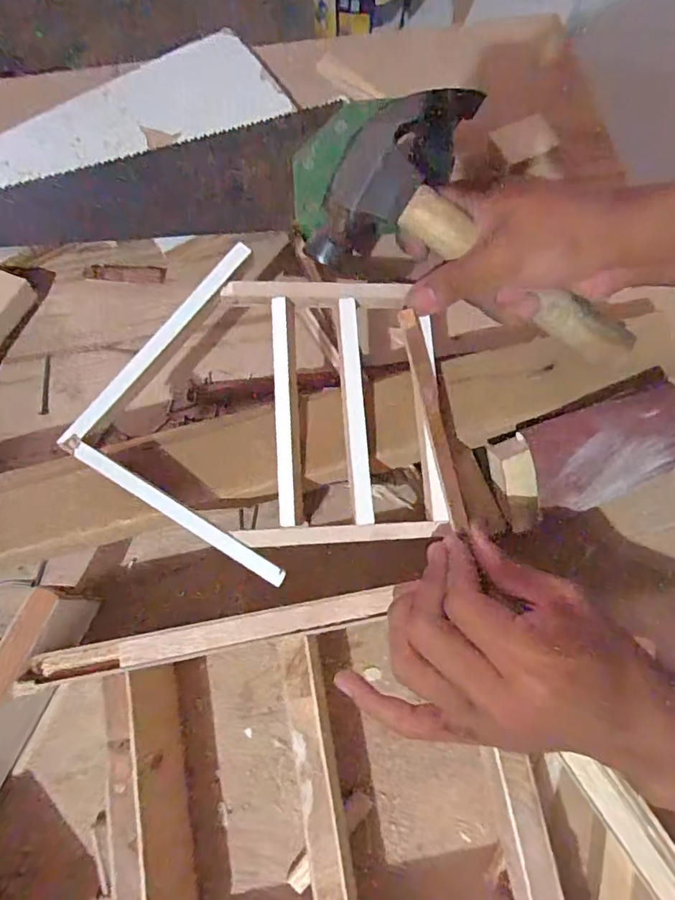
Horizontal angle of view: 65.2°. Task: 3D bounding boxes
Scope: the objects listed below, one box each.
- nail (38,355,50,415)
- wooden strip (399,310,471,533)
[{"bbox_3d":[-0.219,-0.050,0.396,0.006,0.004,0.049,-6,74,-2],"label":"nail"},{"bbox_3d":[0.055,-0.021,0.305,0.012,0.007,0.129,-11,78,-4],"label":"wooden strip"}]

